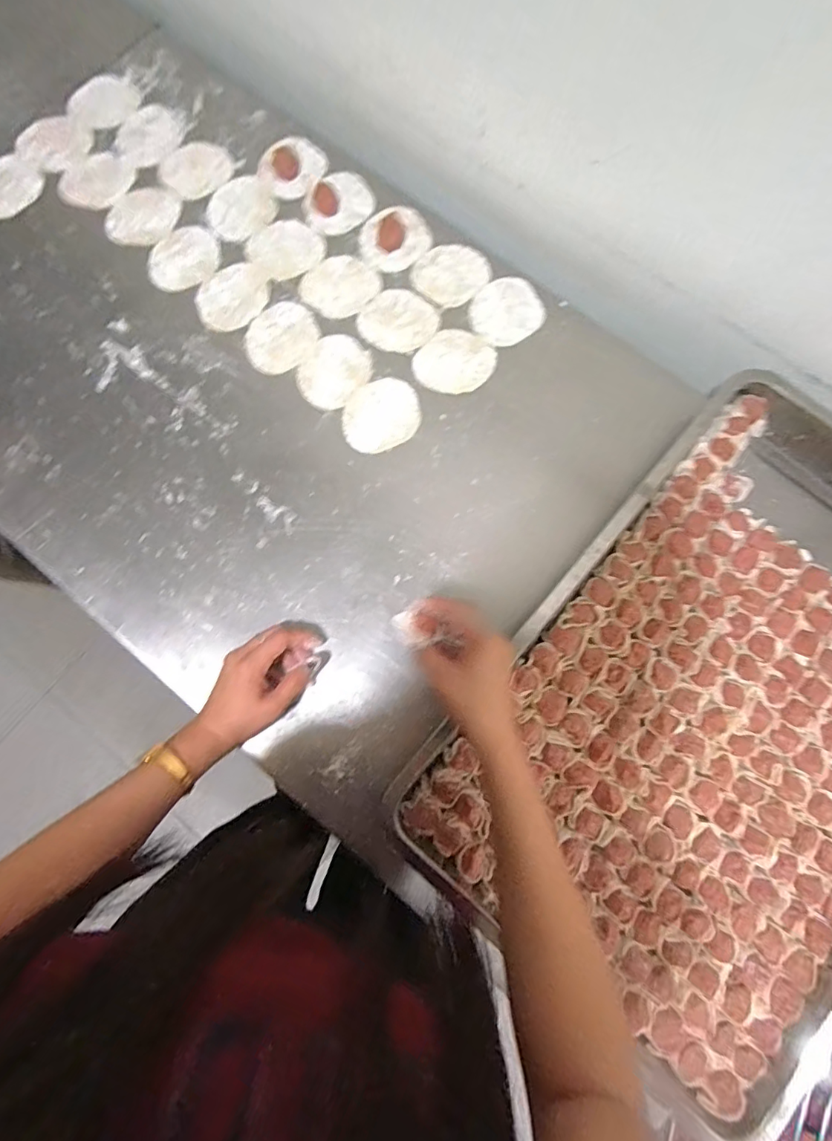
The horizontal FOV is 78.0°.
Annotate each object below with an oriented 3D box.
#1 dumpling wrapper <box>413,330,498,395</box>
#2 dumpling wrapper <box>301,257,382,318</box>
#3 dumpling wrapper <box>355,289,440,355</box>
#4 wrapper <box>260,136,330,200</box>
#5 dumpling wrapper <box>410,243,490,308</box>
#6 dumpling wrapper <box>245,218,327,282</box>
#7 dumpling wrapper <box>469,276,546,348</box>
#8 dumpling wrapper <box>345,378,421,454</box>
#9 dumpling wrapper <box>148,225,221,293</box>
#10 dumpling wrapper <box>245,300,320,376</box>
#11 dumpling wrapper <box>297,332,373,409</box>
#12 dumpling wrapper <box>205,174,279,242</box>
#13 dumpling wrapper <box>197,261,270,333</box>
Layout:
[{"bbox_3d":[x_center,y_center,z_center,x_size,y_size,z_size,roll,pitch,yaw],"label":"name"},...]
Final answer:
[{"bbox_3d":[0.044,-0.238,0.586,0.081,0.004,0.085,0,80,-1],"label":"dumpling wrapper"},{"bbox_3d":[-0.090,-0.337,0.608,0.084,0.004,0.077,0,80,-1],"label":"dumpling wrapper"},{"bbox_3d":[-0.021,-0.290,0.598,0.082,0.004,0.082,0,80,-1],"label":"dumpling wrapper"},{"bbox_3d":[-0.150,-0.497,0.633,0.083,0.015,0.072,-16,80,-3],"label":"wrapper"},{"bbox_3d":[0.043,-0.352,0.606,0.079,0.004,0.083,41,82,6],"label":"dumpling wrapper"},{"bbox_3d":[-0.156,-0.386,0.613,0.084,0.004,0.079,0,80,-1],"label":"dumpling wrapper"},{"bbox_3d":[0.105,-0.302,0.600,0.087,0.004,0.078,-36,82,-6],"label":"dumpling wrapper"},{"bbox_3d":[-0.038,-0.176,0.574,0.086,0.004,0.080,0,80,-1],"label":"dumpling wrapper"},{"bbox_3d":[-0.280,-0.376,0.618,0.086,0.004,0.083,0,80,-1],"label":"dumpling wrapper"},{"bbox_3d":[-0.155,-0.268,0.592,0.088,0.004,0.080,0,78,0],"label":"dumpling wrapper"},{"bbox_3d":[-0.093,-0.227,0.584,0.073,0.005,0.092,32,81,5],"label":"dumpling wrapper"},{"bbox_3d":[-0.218,-0.449,0.636,0.087,0.004,0.081,0,80,-1],"label":"dumpling wrapper"},{"bbox_3d":[-0.217,-0.325,0.608,0.078,0.004,0.093,23,80,4],"label":"dumpling wrapper"}]

